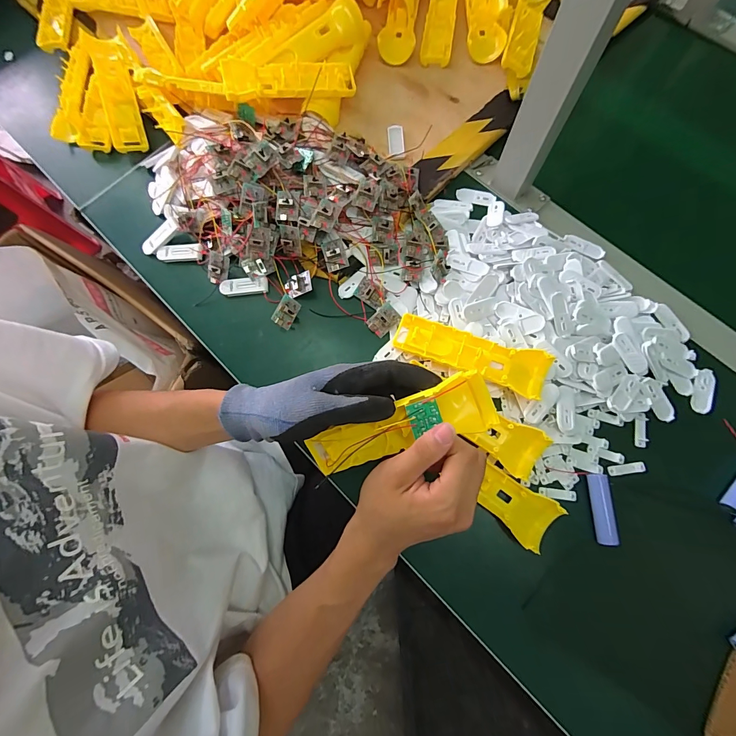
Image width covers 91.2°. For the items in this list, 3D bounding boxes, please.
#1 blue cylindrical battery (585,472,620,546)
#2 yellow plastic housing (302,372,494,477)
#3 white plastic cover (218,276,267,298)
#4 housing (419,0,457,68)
[{"bbox_3d":[0.234,0.141,0.361,0.018,0.018,0.065,-1,75,1],"label":"blue cylindrical battery"},{"bbox_3d":[0.020,0.054,0.297,0.162,0.033,0.044,-25,77,20],"label":"yellow plastic housing"},{"bbox_3d":[-0.155,-0.101,0.450,0.060,0.008,0.020,-6,74,0],"label":"white plastic cover"},{"bbox_3d":[0.105,-0.507,0.526,0.045,0.022,0.158,9,75,4],"label":"housing"}]

